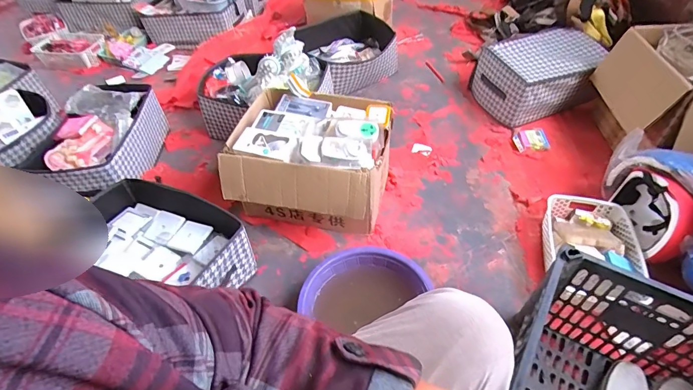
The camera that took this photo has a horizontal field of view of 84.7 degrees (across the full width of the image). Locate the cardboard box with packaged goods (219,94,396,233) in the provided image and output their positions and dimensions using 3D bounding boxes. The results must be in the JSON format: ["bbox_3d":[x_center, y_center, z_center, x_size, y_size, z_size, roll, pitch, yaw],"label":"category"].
[{"bbox_3d":[-0.088,-0.075,1.067,0.381,0.312,0.319,10,49,13],"label":"cardboard box with packaged goods"}]

